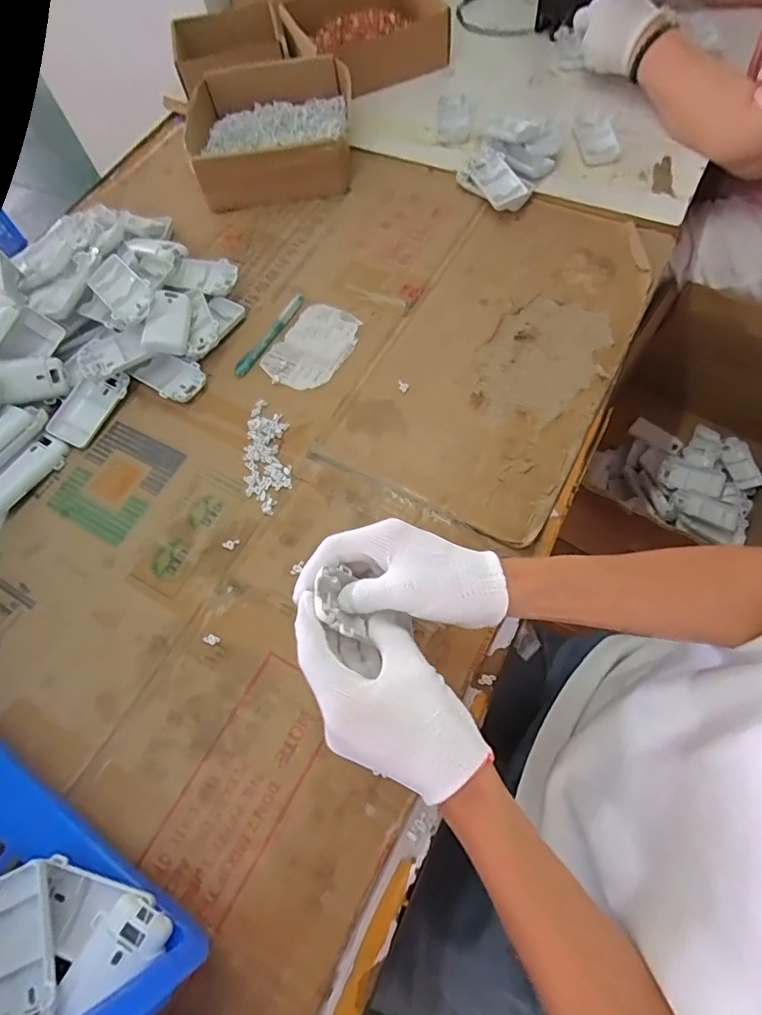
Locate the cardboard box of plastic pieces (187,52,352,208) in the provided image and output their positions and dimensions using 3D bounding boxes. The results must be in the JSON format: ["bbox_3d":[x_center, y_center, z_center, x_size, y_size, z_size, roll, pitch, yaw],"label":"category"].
[{"bbox_3d":[-0.150,-0.513,0.713,0.211,0.066,0.195,-4,64,4],"label":"cardboard box of plastic pieces"}]

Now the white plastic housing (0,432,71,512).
[{"bbox_3d":[-0.366,-0.038,0.533,0.033,0.028,0.091,35,72,20],"label":"white plastic housing"}]

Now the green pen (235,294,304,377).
[{"bbox_3d":[-0.127,-0.197,0.596,0.012,0.010,0.126,26,69,17],"label":"green pen"}]

